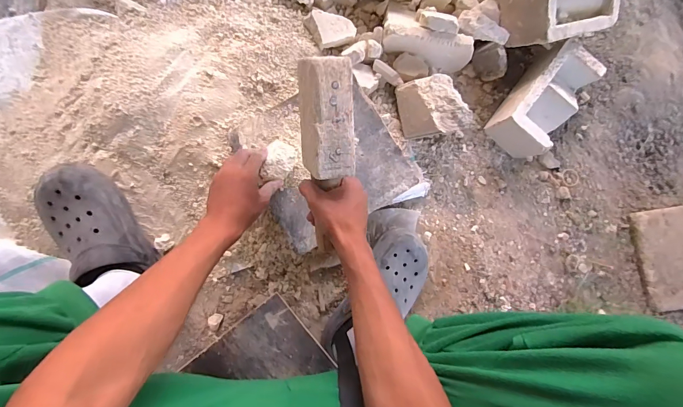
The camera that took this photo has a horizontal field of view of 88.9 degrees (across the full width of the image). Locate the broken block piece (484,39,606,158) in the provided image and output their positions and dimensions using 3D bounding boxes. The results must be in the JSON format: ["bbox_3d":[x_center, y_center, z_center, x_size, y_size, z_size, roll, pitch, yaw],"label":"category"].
[{"bbox_3d":[0.394,-0.200,0.686,0.107,0.104,0.198,36,83,-4],"label":"broken block piece"}]

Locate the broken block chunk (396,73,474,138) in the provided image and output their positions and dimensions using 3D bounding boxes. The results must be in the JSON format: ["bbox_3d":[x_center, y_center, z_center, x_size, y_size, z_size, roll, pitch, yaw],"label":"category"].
[{"bbox_3d":[0.169,-0.179,0.659,0.103,0.089,0.112,-12,88,-8],"label":"broken block chunk"}]

